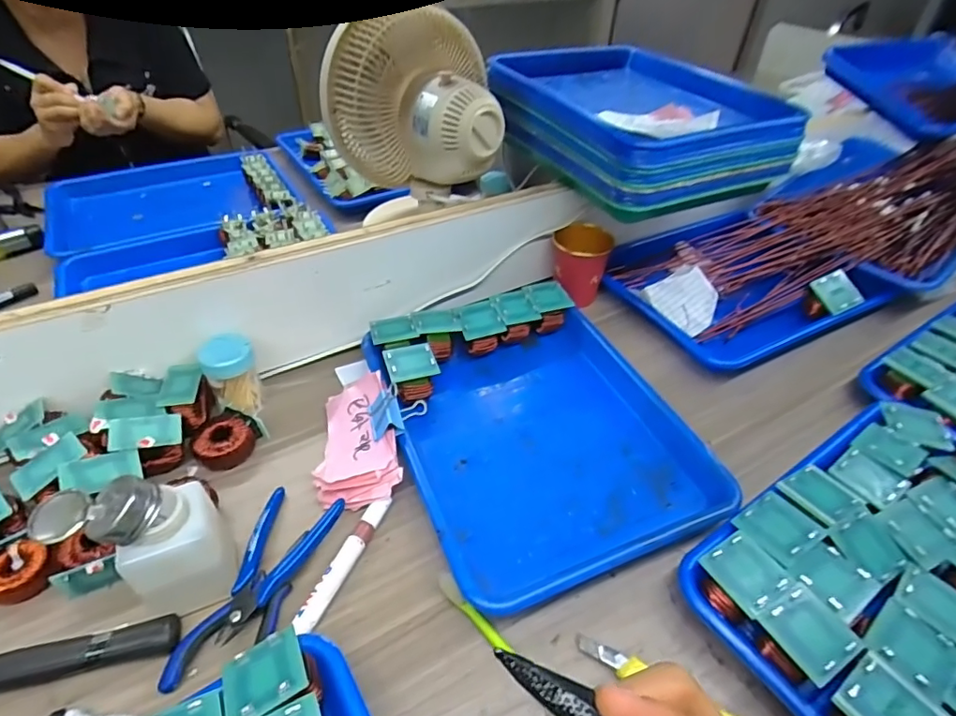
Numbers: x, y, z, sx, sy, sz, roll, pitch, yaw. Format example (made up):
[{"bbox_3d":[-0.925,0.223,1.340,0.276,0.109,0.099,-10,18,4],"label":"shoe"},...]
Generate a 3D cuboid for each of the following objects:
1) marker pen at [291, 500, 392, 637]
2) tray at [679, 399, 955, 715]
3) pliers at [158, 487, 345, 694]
[{"bbox_3d":[-0.100,0.153,0.395,0.015,0.013,0.110,18,45,16],"label":"marker pen"},{"bbox_3d":[0.347,0.161,0.366,0.348,0.045,0.251,-24,49,-26],"label":"tray"},{"bbox_3d":[-0.156,0.160,0.376,0.057,0.015,0.146,12,43,10],"label":"pliers"}]

